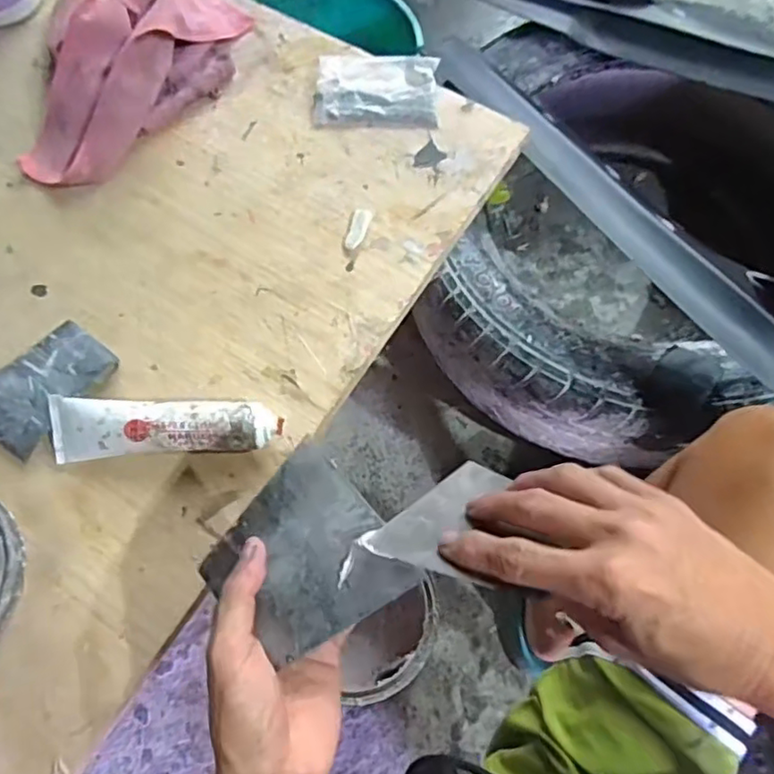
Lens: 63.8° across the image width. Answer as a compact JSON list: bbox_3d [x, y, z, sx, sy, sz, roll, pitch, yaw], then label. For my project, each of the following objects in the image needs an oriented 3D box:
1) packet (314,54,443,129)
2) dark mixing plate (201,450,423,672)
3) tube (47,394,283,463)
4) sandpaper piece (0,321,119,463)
[{"bbox_3d":[-0.009,-0.282,0.591,0.113,0.014,0.076,0,70,1],"label":"packet"},{"bbox_3d":[-0.045,0.098,0.347,0.093,0.005,0.095,-42,69,-6],"label":"dark mixing plate"},{"bbox_3d":[-0.166,0.029,0.465,0.171,0.035,0.042,-2,70,0],"label":"tube"},{"bbox_3d":[-0.270,0.000,0.488,0.066,0.020,0.106,35,74,13],"label":"sandpaper piece"}]

